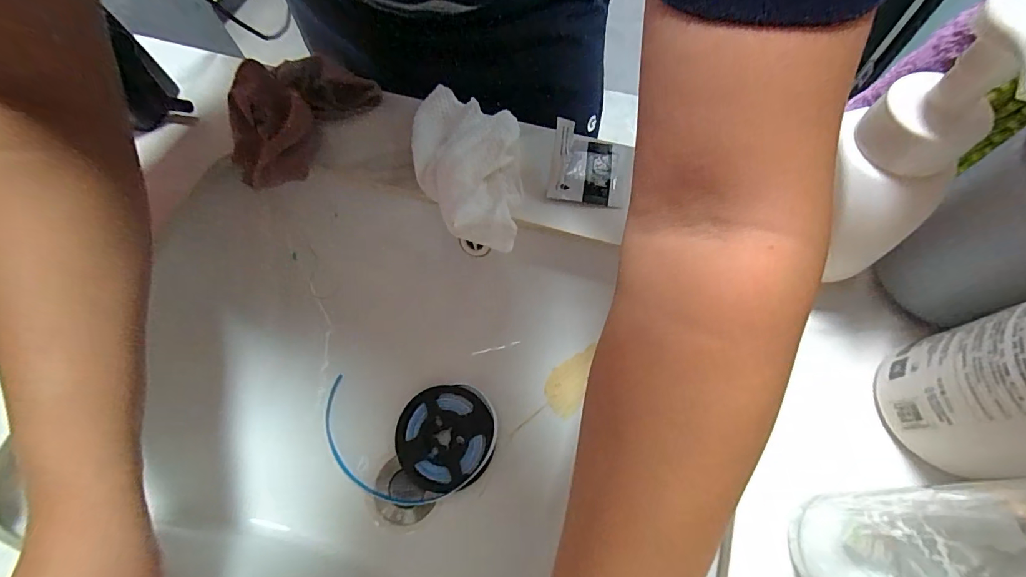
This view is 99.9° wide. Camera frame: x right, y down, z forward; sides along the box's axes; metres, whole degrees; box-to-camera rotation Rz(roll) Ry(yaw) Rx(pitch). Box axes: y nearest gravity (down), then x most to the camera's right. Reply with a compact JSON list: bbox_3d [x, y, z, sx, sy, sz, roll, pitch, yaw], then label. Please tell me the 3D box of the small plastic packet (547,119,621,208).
[{"bbox_3d":[0.056,-0.097,0.329,0.051,0.031,0.055,8,66,6],"label":"small plastic packet"}]

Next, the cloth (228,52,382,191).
[{"bbox_3d":[-0.181,-0.147,0.361,0.073,0.057,0.126,35,71,17],"label":"cloth"}]

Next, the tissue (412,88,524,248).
[{"bbox_3d":[-0.038,-0.102,0.339,0.086,0.032,0.151,-4,65,1],"label":"tissue"}]

